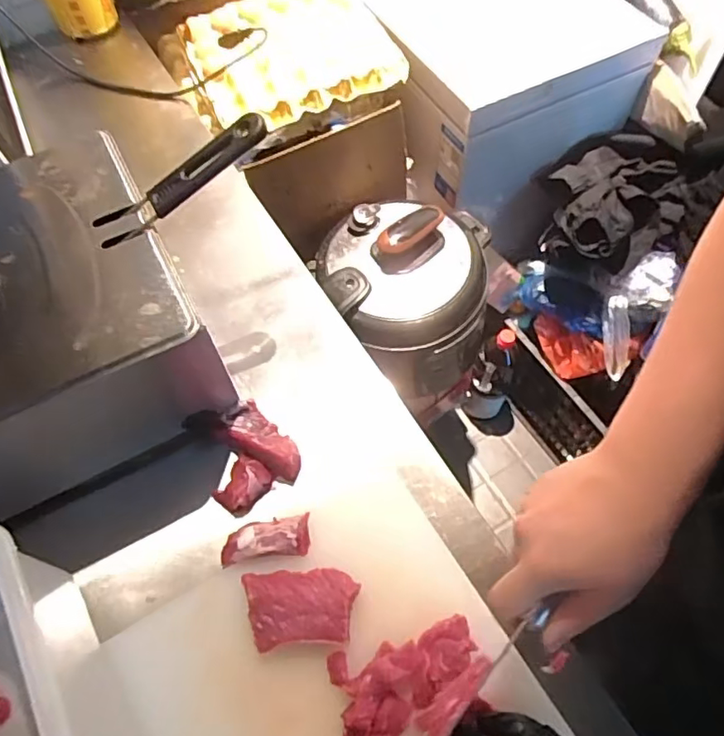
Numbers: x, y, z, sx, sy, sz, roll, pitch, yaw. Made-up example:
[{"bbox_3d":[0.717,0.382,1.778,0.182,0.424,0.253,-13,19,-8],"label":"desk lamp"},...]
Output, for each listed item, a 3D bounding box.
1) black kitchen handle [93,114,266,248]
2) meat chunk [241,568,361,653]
[{"bbox_3d":[-0.156,-0.162,0.495,0.169,0.014,0.040,-35,64,4],"label":"black kitchen handle"},{"bbox_3d":[-0.051,0.199,0.476,0.091,0.027,0.059,-5,60,-3],"label":"meat chunk"}]

